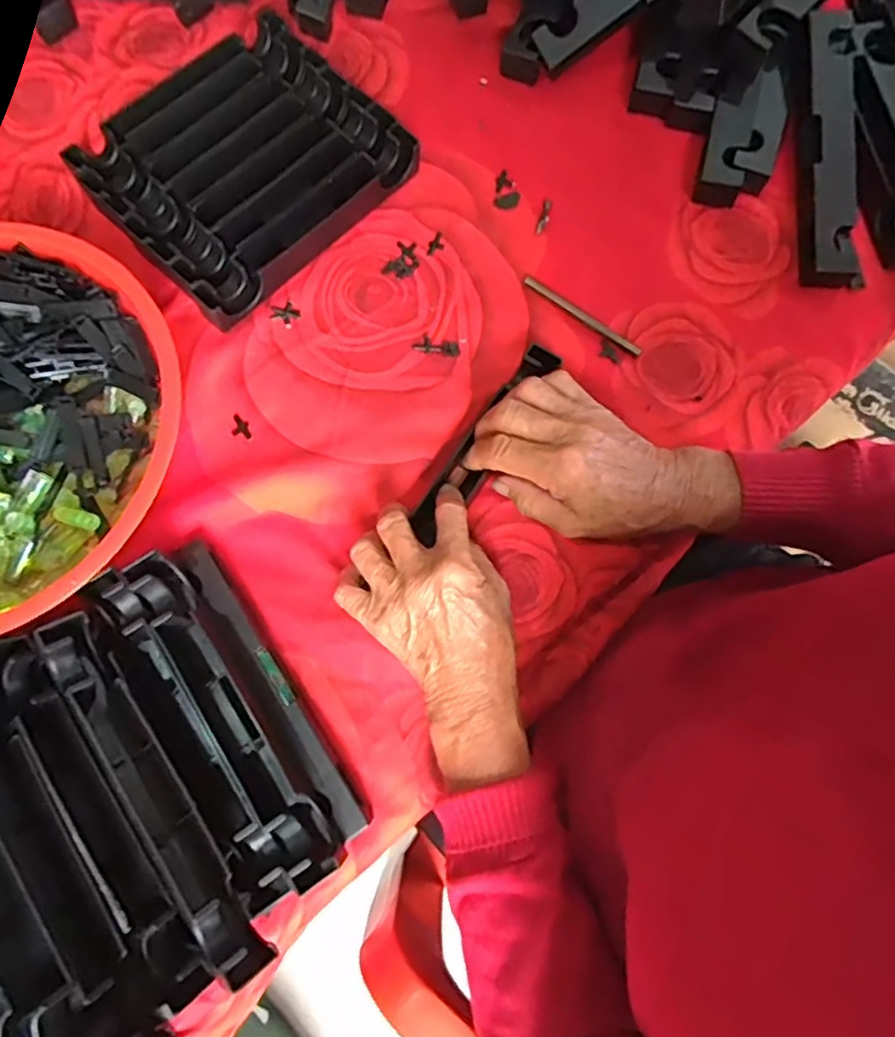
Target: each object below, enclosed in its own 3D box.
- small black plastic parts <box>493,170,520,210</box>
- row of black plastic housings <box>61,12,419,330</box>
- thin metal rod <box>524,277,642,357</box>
[{"bbox_3d":[0.044,-0.243,0.487,0.018,0.004,0.030,5,76,3],"label":"small black plastic parts"},{"bbox_3d":[-0.143,-0.253,0.465,0.193,0.028,0.171,-44,79,-9],"label":"row of black plastic housings"},{"bbox_3d":[0.094,-0.143,0.461,0.095,0.004,0.008,36,80,10],"label":"thin metal rod"}]

